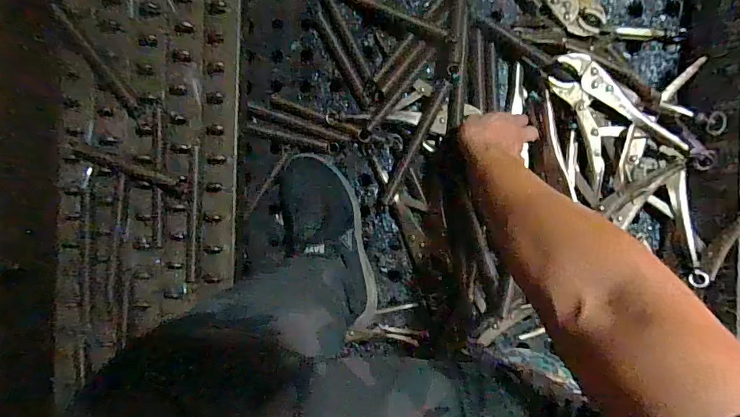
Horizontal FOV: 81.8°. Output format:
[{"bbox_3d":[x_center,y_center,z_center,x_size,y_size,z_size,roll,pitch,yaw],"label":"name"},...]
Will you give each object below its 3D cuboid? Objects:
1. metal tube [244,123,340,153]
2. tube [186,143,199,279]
[{"bbox_3d":[-0.125,-0.110,0.688,0.148,0.017,0.021,13,92,-4],"label":"metal tube"},{"bbox_3d":[-0.260,0.008,0.627,0.014,0.008,0.197,3,91,6],"label":"tube"}]

